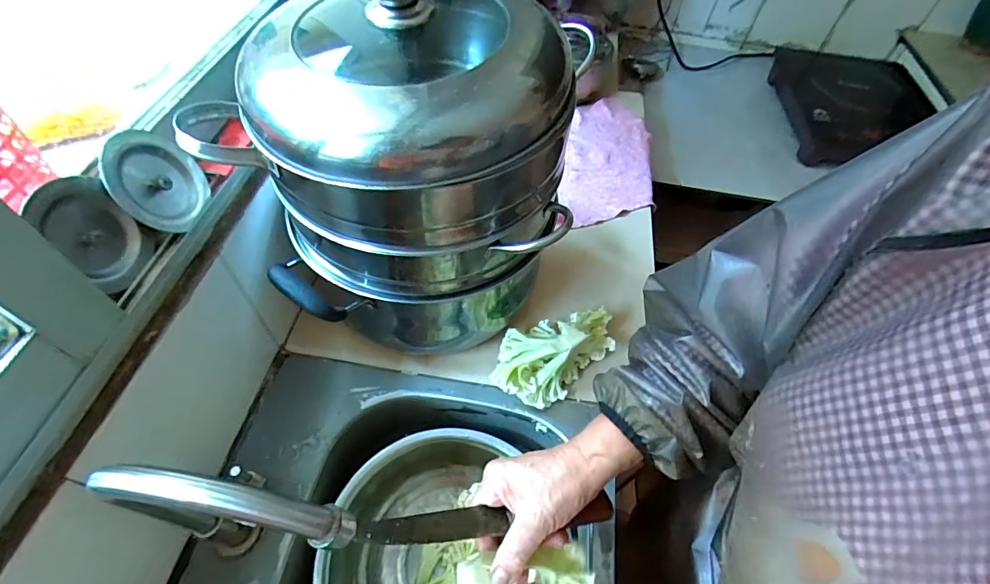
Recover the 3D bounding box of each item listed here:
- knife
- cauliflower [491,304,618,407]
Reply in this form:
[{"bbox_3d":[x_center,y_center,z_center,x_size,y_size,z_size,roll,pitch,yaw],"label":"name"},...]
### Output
[{"bbox_3d":[0.004,0.186,0.379,0.229,0.012,0.023,9,50,-27],"label":"knife"},{"bbox_3d":[0.071,0.067,0.540,0.159,0.086,0.089,-15,57,-15],"label":"cauliflower"}]

